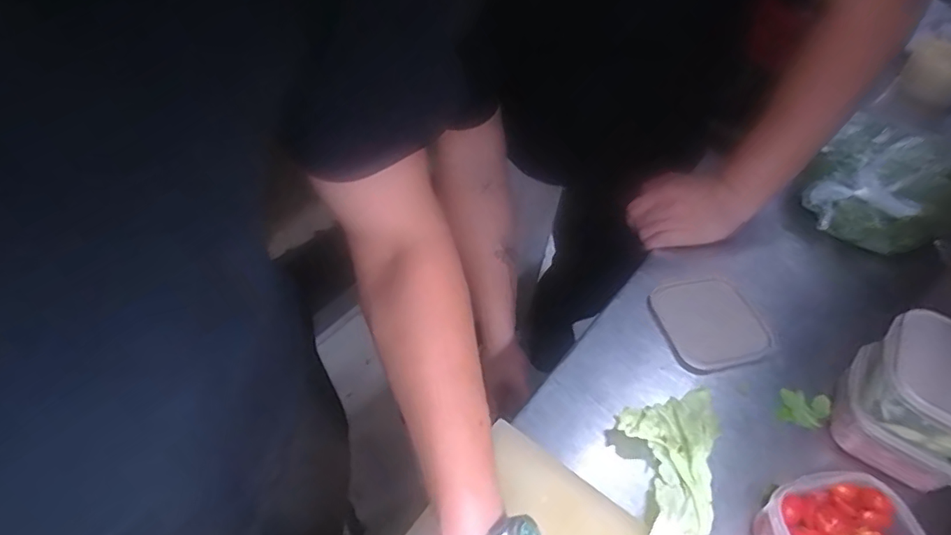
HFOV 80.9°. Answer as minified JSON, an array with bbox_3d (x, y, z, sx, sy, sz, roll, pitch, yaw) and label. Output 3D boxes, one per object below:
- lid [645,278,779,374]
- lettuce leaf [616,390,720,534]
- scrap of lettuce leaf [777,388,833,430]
[{"bbox_3d":[0.260,0.059,0.620,0.117,0.011,0.121,-8,52,-13],"label":"lid"},{"bbox_3d":[0.161,0.182,0.482,0.082,0.028,0.201,18,51,8],"label":"lettuce leaf"},{"bbox_3d":[0.326,0.140,0.553,0.045,0.014,0.034,20,52,9],"label":"scrap of lettuce leaf"}]

